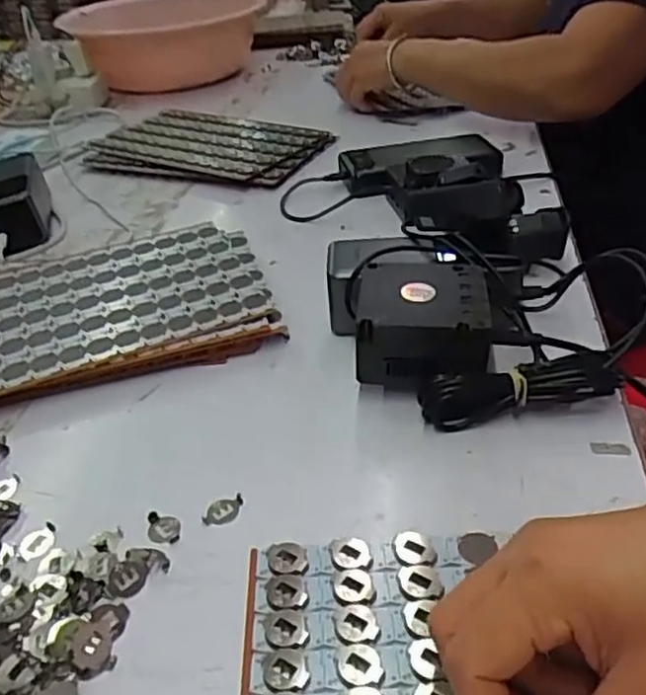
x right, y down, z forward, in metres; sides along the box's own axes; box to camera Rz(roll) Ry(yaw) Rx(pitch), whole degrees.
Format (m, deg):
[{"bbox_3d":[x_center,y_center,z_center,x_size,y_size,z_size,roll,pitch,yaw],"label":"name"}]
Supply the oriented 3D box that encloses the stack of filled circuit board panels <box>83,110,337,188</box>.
[{"bbox_3d":[-0.143,-0.241,0.809,0.284,0.019,0.172,16,40,26],"label":"stack of filled circuit board panels"}]

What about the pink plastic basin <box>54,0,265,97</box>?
[{"bbox_3d":[-0.266,-0.517,1.137,0.289,0.090,0.289,-3,36,2],"label":"pink plastic basin"}]

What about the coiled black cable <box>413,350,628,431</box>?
[{"bbox_3d":[0.111,0.028,0.388,0.107,0.033,0.026,-7,36,-4],"label":"coiled black cable"}]

